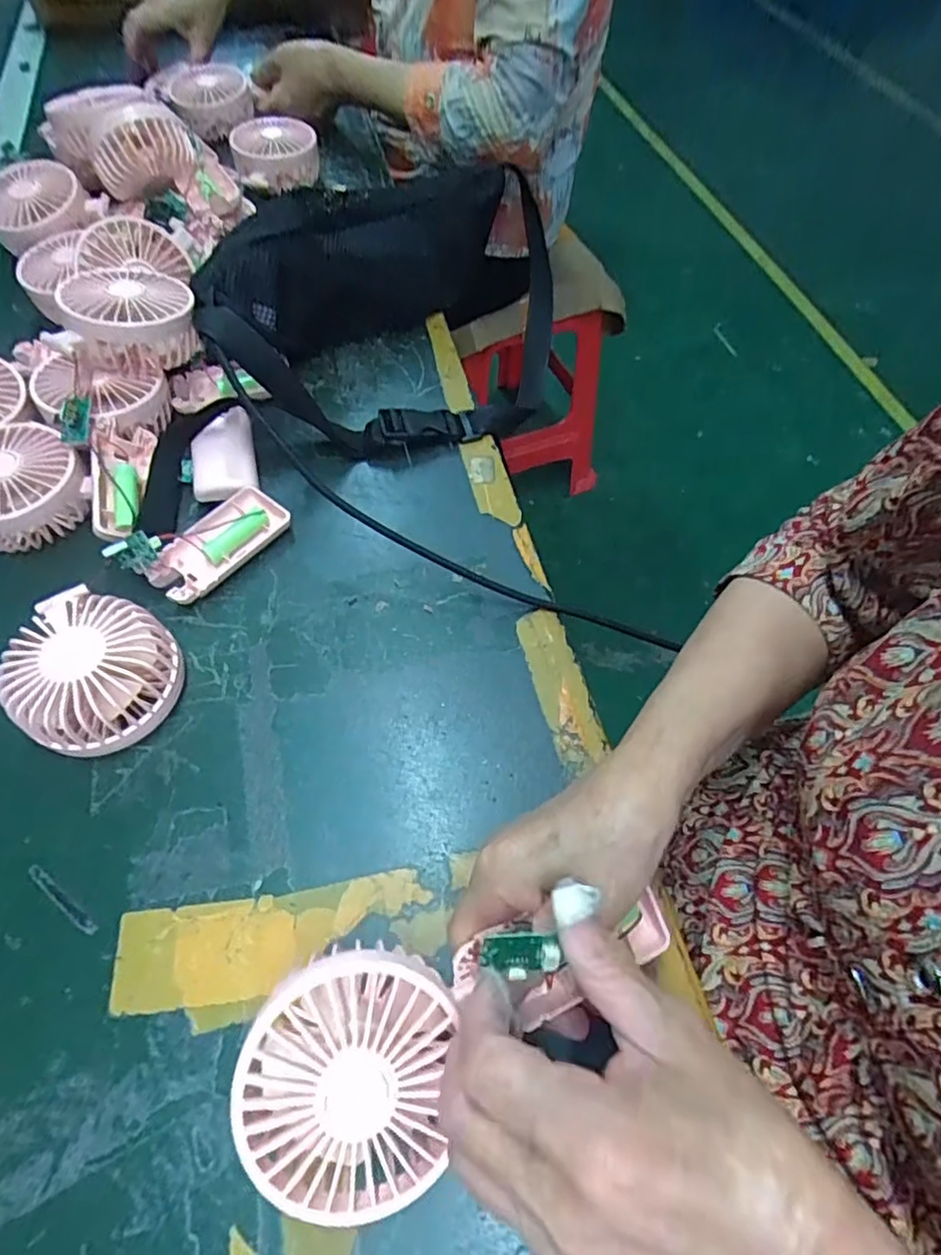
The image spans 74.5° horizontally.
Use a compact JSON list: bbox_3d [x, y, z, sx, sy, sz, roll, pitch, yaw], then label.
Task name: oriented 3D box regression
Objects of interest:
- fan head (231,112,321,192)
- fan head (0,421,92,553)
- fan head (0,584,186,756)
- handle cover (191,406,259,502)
[{"bbox_3d":[-0.198,-0.483,0.635,0.086,0.042,0.079,-12,60,-8],"label":"fan head"},{"bbox_3d":[-0.303,-0.094,0.411,0.084,0.038,0.080,0,59,-1],"label":"fan head"},{"bbox_3d":[-0.212,0.026,0.346,0.087,0.046,0.082,0,59,-1],"label":"fan head"},{"bbox_3d":[-0.178,-0.125,0.445,0.045,0.015,0.071,-12,60,-8],"label":"handle cover"}]

